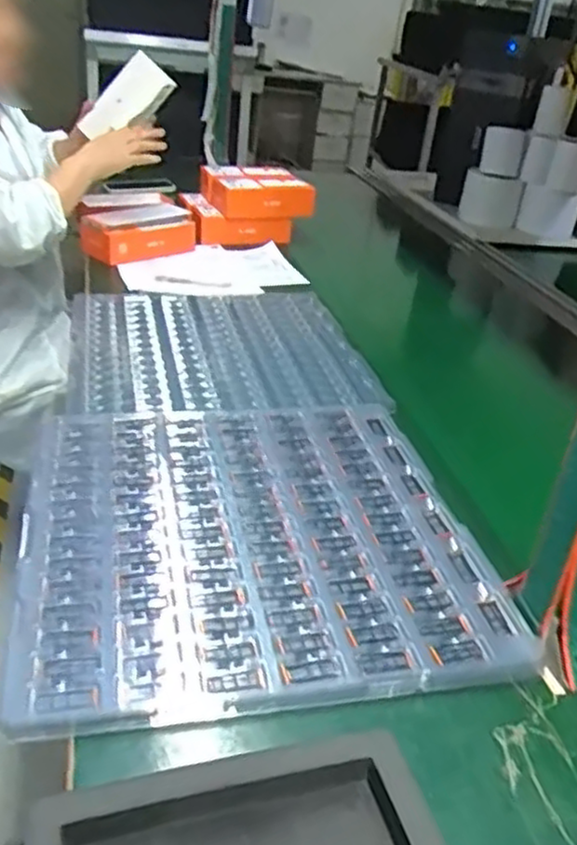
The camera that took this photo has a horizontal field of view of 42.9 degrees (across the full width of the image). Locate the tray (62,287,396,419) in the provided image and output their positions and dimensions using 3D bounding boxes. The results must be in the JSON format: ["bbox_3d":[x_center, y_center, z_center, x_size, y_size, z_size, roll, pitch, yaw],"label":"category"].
[{"bbox_3d":[-0.097,-0.110,1.026,0.394,0.024,0.439,-1,30,-14],"label":"tray"}]

